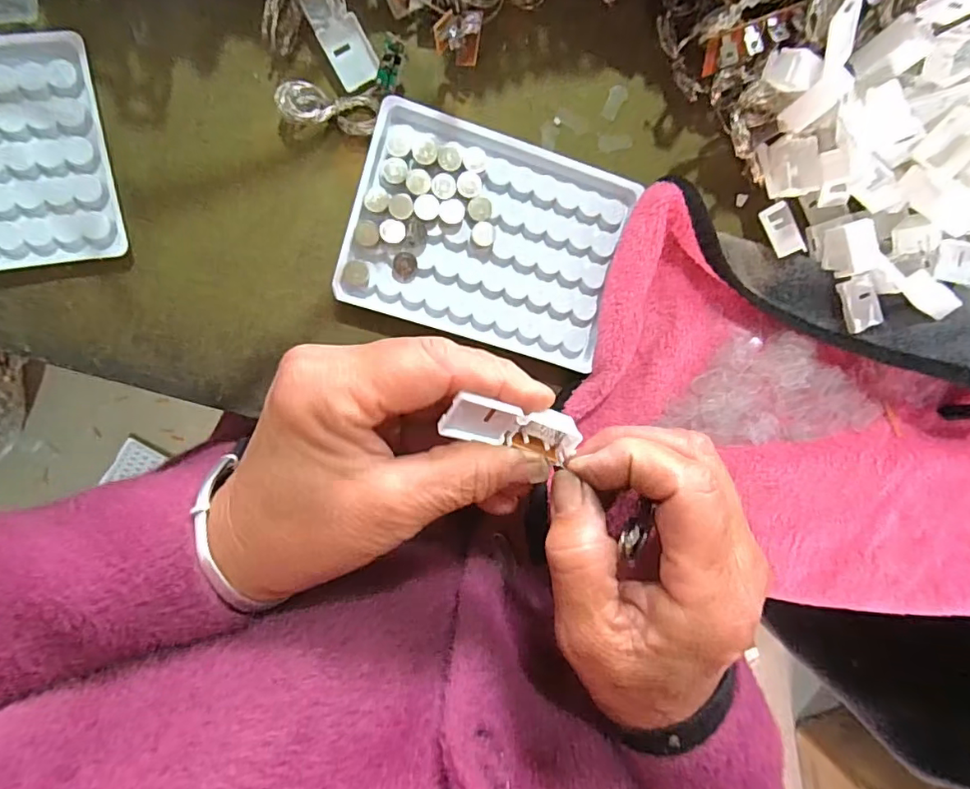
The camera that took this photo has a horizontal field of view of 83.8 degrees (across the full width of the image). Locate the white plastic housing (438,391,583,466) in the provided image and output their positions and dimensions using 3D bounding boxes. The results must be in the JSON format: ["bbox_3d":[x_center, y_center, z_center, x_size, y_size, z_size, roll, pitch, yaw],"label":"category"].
[{"bbox_3d":[0.010,0.013,0.205,0.054,0.012,0.018,13,94,-27],"label":"white plastic housing"}]

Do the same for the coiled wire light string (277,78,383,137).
[{"bbox_3d":[-0.070,-0.129,0.242,0.042,0.011,0.017,7,95,-9],"label":"coiled wire light string"}]

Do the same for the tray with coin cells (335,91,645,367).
[{"bbox_3d":[0.003,-0.073,0.254,0.124,0.010,0.094,16,93,-9],"label":"tray with coin cells"}]

